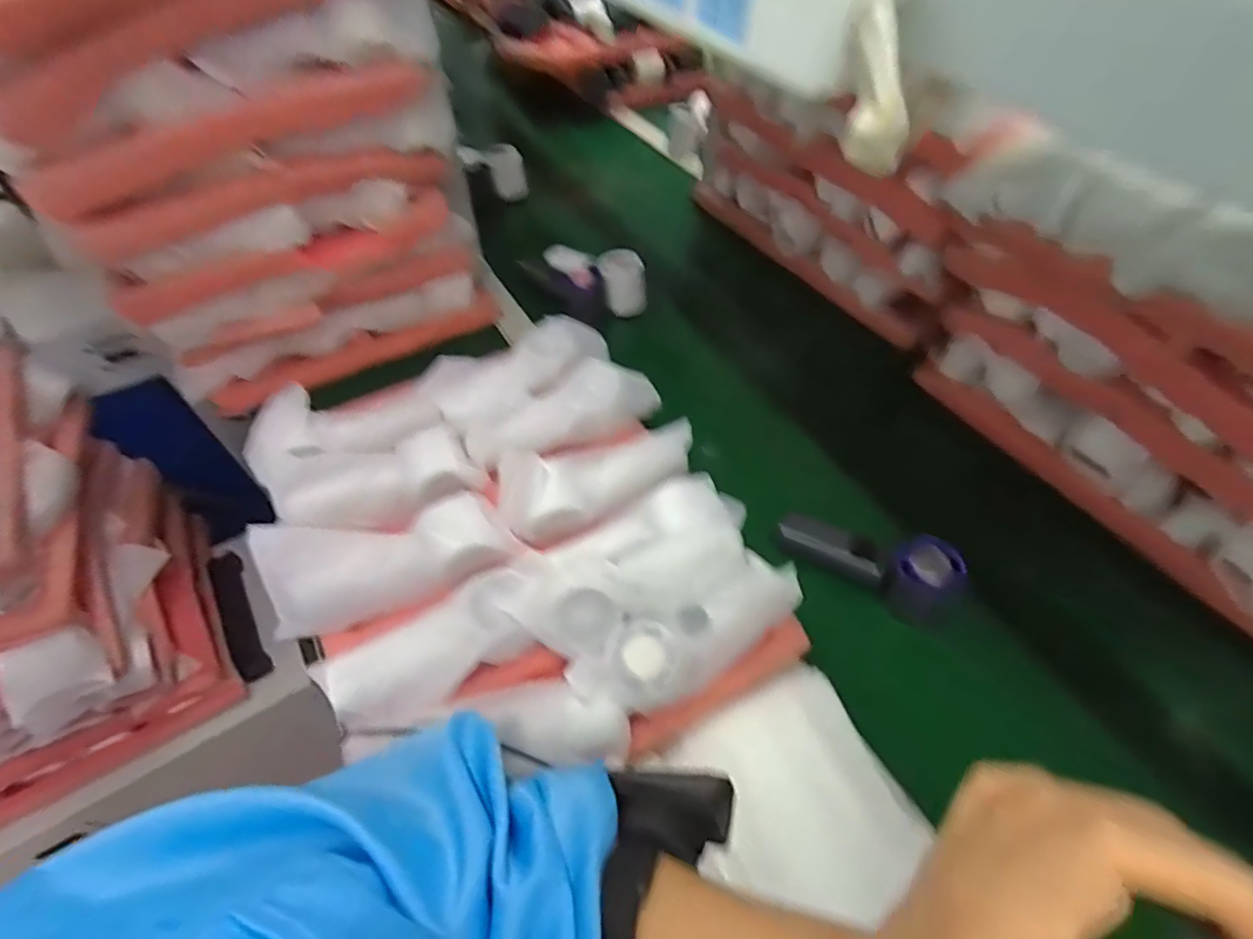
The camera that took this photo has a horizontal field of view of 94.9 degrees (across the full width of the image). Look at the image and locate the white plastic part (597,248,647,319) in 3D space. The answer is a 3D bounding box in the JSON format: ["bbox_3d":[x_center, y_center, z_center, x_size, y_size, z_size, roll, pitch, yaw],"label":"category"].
[{"bbox_3d":[-0.005,-0.241,0.745,0.059,0.066,0.054,-1,53,-2],"label":"white plastic part"}]

